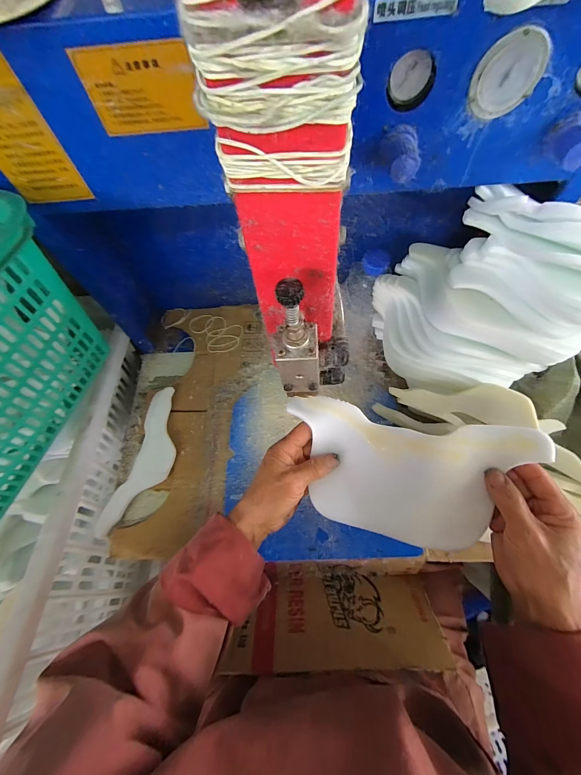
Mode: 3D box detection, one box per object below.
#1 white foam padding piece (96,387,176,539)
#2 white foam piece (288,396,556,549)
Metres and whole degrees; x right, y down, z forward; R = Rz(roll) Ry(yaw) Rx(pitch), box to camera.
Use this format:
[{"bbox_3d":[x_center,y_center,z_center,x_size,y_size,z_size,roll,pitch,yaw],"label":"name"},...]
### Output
[{"bbox_3d":[-0.240,0.123,0.529,0.075,0.034,0.248,9,66,8],"label":"white foam padding piece"},{"bbox_3d":[0.116,0.094,0.332,0.238,0.019,0.135,8,94,16],"label":"white foam piece"}]

